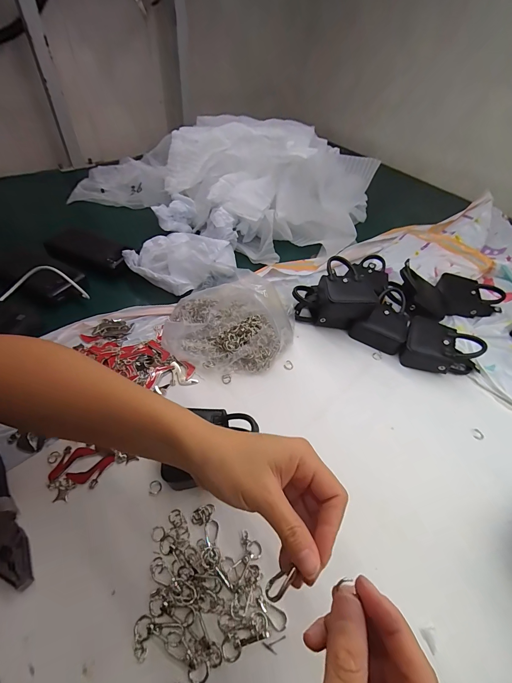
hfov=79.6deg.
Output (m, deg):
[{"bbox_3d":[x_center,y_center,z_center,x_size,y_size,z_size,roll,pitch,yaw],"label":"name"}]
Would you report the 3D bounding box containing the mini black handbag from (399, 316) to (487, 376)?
[{"bbox_3d":[0.268,0.009,0.443,0.102,0.044,0.073,21,50,14],"label":"mini black handbag"}]

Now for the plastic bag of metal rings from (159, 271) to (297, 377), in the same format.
[{"bbox_3d":[-0.035,-0.030,0.439,0.186,0.058,0.160,-19,52,-20],"label":"plastic bag of metal rings"}]

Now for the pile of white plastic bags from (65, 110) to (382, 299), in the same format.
[{"bbox_3d":[-0.055,-0.337,0.639,0.532,0.165,0.438,-23,54,-22],"label":"pile of white plastic bags"}]

